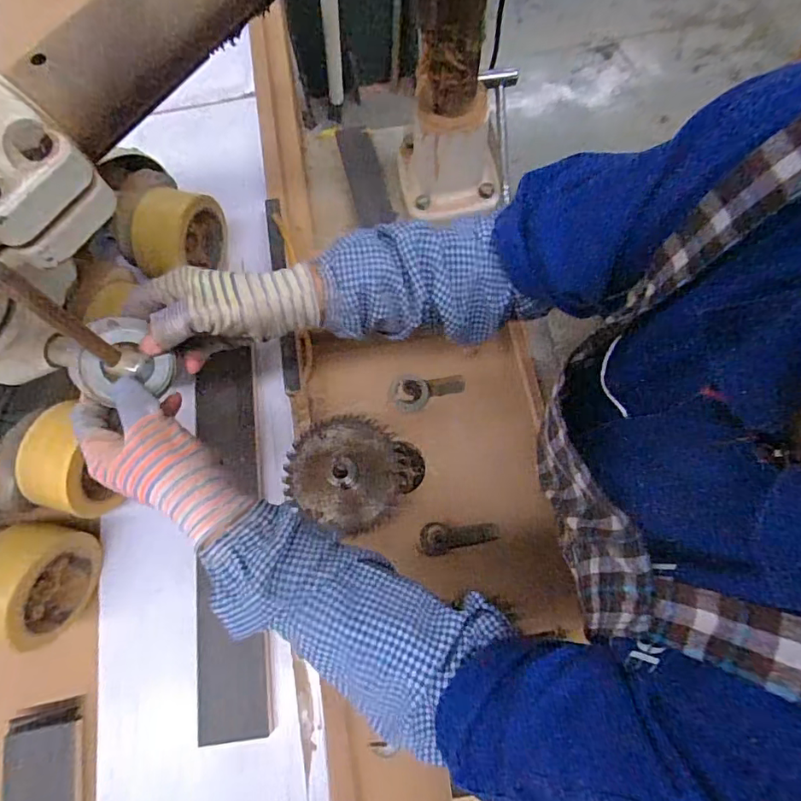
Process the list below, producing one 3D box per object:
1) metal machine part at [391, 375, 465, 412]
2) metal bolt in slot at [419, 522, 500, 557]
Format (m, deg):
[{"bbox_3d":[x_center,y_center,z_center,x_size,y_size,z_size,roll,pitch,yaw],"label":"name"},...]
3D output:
[{"bbox_3d":[0.036,-0.011,0.622,0.090,0.019,0.042,-3,74,1],"label":"metal machine part"},{"bbox_3d":[0.068,0.158,0.569,0.090,0.011,0.035,-2,74,2],"label":"metal bolt in slot"}]

